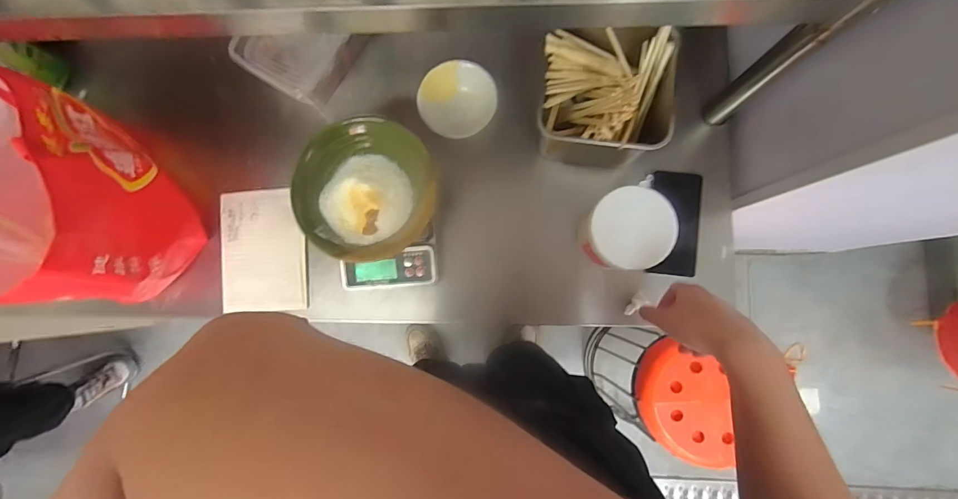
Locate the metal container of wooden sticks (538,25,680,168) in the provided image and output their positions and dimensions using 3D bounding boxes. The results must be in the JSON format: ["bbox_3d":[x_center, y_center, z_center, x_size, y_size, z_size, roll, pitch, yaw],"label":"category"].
[{"bbox_3d":[0.176,-0.214,0.595,0.176,0.113,0.167,5,85,4],"label":"metal container of wooden sticks"}]

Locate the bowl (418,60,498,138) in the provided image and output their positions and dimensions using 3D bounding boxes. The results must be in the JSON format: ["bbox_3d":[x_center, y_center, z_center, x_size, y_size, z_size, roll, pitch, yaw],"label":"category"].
[{"bbox_3d":[-0.036,-0.241,0.664,0.119,0.041,0.112,0,84,3],"label":"bowl"}]

